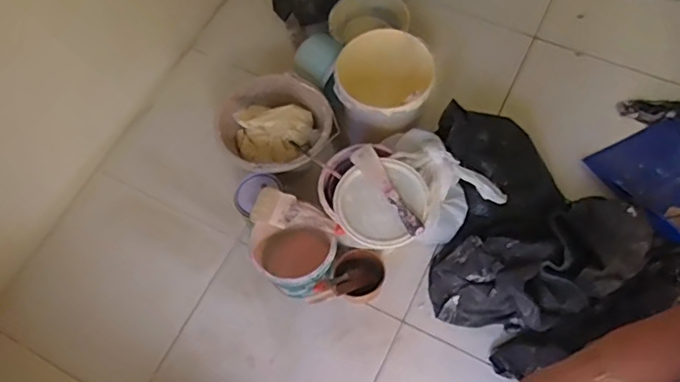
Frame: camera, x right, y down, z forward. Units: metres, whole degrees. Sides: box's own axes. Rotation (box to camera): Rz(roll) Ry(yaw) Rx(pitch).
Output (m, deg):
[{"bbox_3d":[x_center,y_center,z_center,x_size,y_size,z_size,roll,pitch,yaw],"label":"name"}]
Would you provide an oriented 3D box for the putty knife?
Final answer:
[{"bbox_3d":[0.088,-0.001,1.037,0.046,0.021,0.197,-29,66,-11],"label":"putty knife"}]

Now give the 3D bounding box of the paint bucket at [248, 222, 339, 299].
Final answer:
[{"bbox_3d":[-0.097,0.136,1.121,0.172,0.135,0.138,25,67,15],"label":"paint bucket"}]

